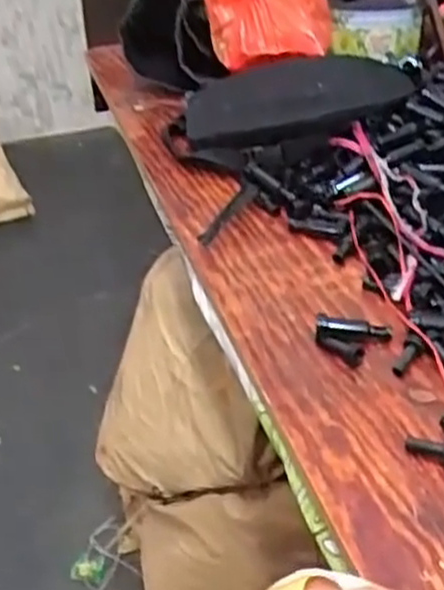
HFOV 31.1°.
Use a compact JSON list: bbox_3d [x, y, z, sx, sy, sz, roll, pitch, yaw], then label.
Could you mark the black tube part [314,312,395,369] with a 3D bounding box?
[{"bbox_3d":[0.112,0.040,0.687,0.065,0.017,0.049,5,36,13],"label":"black tube part"}]

